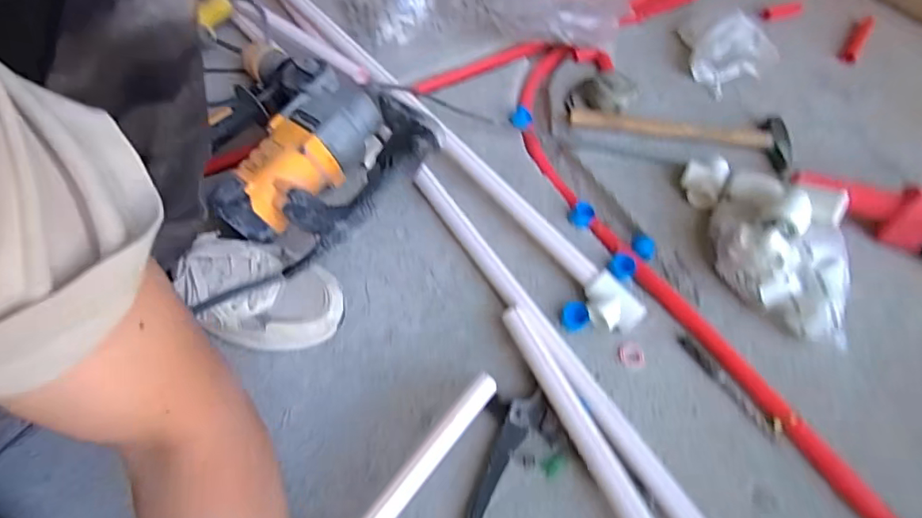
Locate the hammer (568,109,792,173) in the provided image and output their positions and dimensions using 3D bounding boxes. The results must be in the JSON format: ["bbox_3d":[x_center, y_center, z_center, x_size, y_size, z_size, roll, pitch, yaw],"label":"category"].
[{"bbox_3d":[0.318,-0.192,0.726,0.315,0.021,0.084,11,57,3],"label":"hammer"}]

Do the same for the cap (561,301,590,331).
[{"bbox_3d":[0.128,0.065,0.565,0.028,0.020,0.029,2,57,-3],"label":"cap"}]

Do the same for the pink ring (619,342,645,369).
[{"bbox_3d":[0.189,0.105,0.553,0.027,0.006,0.029,2,57,-3],"label":"pink ring"}]

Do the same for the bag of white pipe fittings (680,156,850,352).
[{"bbox_3d":[0.358,-0.032,0.584,0.120,0.099,0.251,1,57,1],"label":"bag of white pipe fittings"}]

